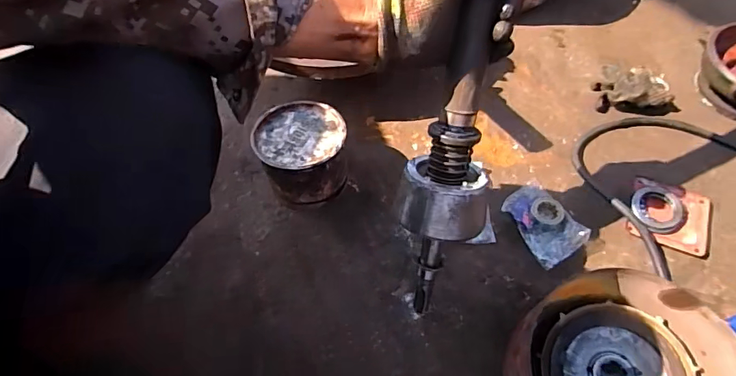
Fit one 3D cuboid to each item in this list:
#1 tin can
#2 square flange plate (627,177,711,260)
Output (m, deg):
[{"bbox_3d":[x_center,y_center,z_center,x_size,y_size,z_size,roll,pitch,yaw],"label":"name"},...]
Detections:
[{"bbox_3d":[-0.091,-0.045,0.643,0.119,0.105,0.120,1,59,-1],"label":"tin can"},{"bbox_3d":[0.423,0.039,0.632,0.104,0.021,0.099,21,60,11],"label":"square flange plate"}]

